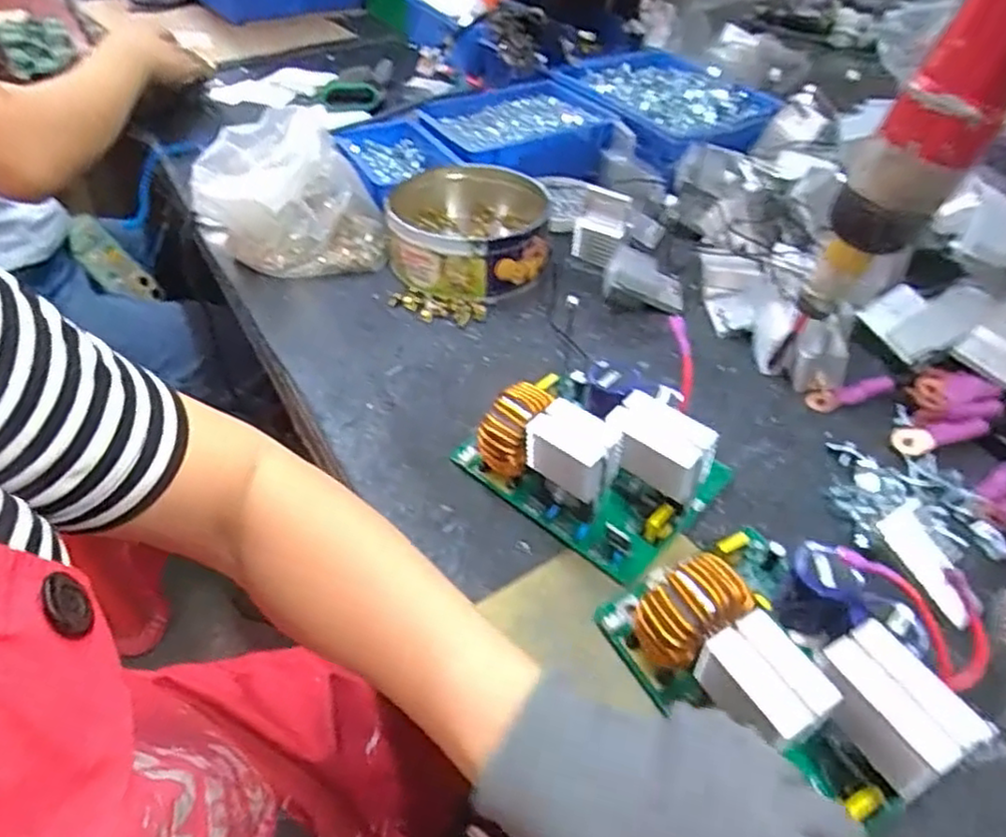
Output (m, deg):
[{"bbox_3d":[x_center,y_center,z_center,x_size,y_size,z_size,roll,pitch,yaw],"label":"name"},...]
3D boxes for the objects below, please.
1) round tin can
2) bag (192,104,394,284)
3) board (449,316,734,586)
[{"bbox_3d":[-0.030,-0.180,0.638,0.149,0.058,0.169,0,43,-1],"label":"round tin can"},{"bbox_3d":[-0.203,-0.218,0.643,0.161,0.103,0.157,-11,45,-12],"label":"bag"},{"bbox_3d":[0.060,0.007,0.431,0.149,0.079,0.123,30,51,27],"label":"board"}]

